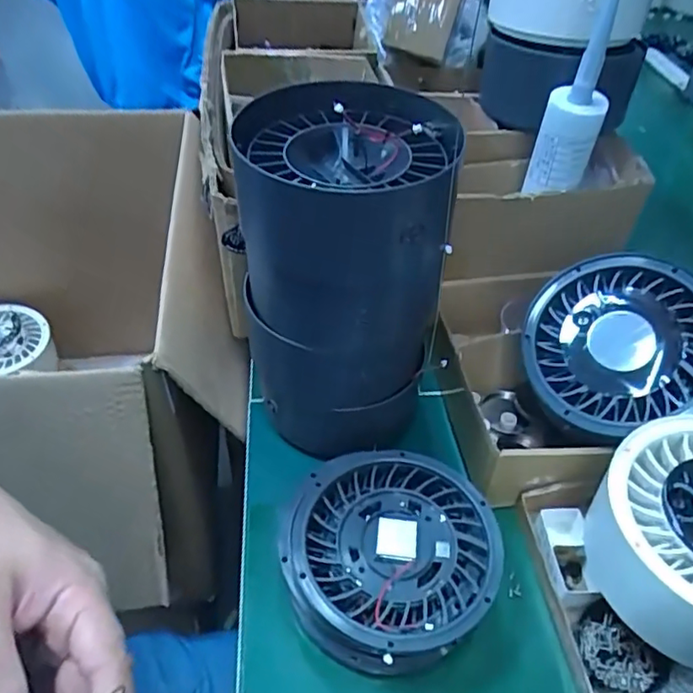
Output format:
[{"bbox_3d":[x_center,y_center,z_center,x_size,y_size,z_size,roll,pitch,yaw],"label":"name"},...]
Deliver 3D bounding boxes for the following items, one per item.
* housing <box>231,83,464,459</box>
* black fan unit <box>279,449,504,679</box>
[{"bbox_3d":[-0.003,-0.047,0.454,0.137,0.245,0.147,7,46,4],"label":"housing"},{"bbox_3d":[0.027,0.144,0.417,0.143,0.057,0.134,2,46,-2],"label":"black fan unit"}]

